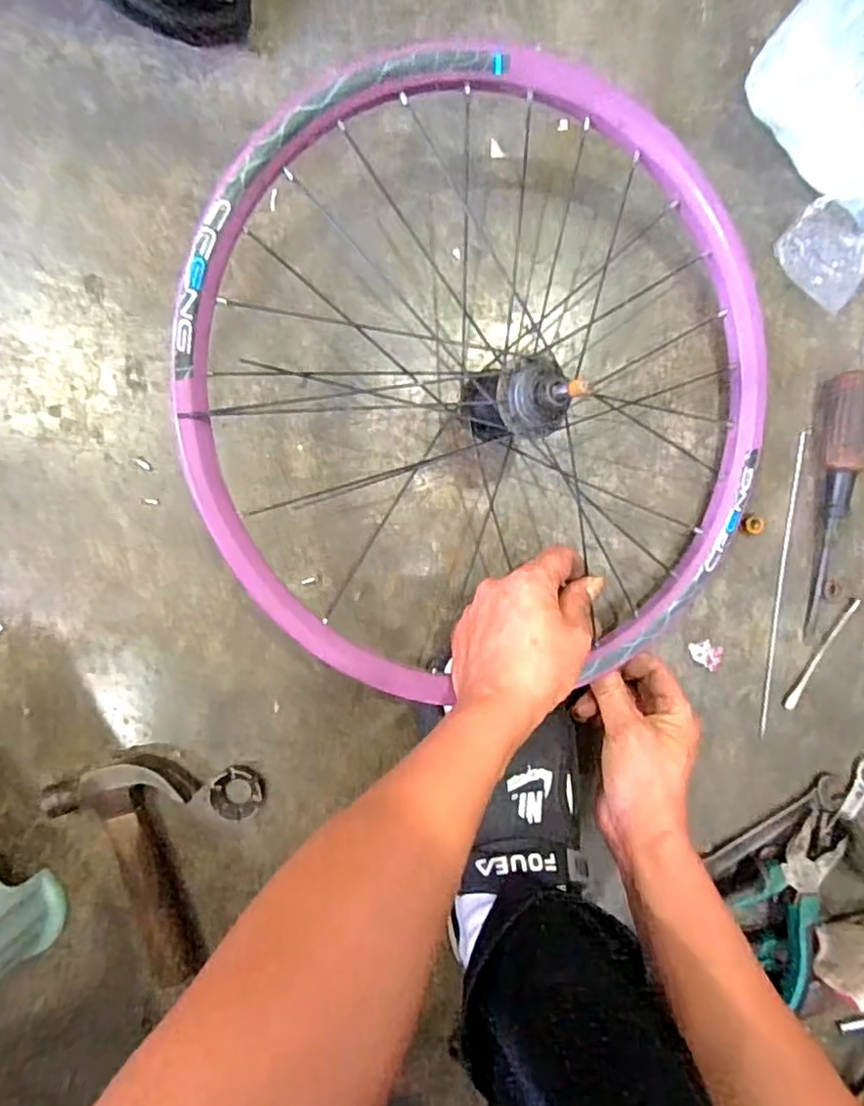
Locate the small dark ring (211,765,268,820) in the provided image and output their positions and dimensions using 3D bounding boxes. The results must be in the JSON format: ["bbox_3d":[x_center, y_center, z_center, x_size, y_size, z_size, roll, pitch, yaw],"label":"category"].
[{"bbox_3d":[-0.151,0.188,0.487,0.040,0.008,0.042,0,94,-3],"label":"small dark ring"}]

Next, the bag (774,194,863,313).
[{"bbox_3d":[0.306,-0.231,0.485,0.070,0.020,0.074,40,91,-5],"label":"bag"}]

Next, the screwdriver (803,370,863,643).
[{"bbox_3d":[0.321,-0.034,0.491,0.026,0.033,0.205,1,94,-3],"label":"screwdriver"}]

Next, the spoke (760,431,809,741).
[{"bbox_3d":[0.287,0.026,0.512,0.010,0.004,0.248,7,93,-4],"label":"spoke"}]

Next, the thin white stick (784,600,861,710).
[{"bbox_3d":[0.321,0.084,0.512,0.009,0.004,0.106,34,91,-5],"label":"thin white stick"}]

